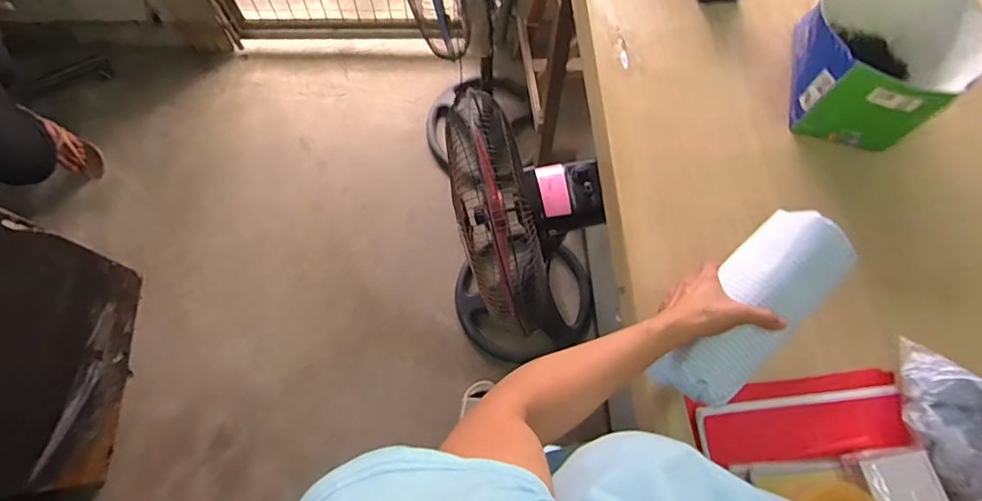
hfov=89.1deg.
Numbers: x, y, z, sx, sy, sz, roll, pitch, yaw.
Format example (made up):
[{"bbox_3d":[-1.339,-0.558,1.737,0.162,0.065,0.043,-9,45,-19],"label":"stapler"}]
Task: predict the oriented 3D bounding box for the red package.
[{"bbox_3d":[0.399,0.215,0.640,0.295,0.060,0.098,-5,72,-5],"label":"red package"}]

